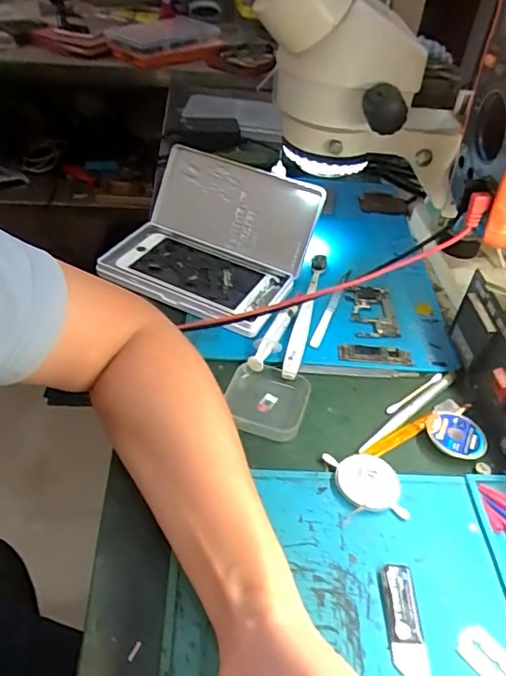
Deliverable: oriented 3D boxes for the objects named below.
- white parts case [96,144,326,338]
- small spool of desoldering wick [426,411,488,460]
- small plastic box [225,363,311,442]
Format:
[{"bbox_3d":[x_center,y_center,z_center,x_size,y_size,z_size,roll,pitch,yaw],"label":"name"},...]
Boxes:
[{"bbox_3d":[-0.045,-0.105,0.542,0.199,0.088,0.159,21,44,17],"label":"white parts case"},{"bbox_3d":[0.158,0.074,0.419,0.044,0.011,0.041,3,42,-3],"label":"small spool of desoldering wick"},{"bbox_3d":[0.010,0.050,0.433,0.065,0.014,0.066,12,42,7],"label":"small plastic box"}]

